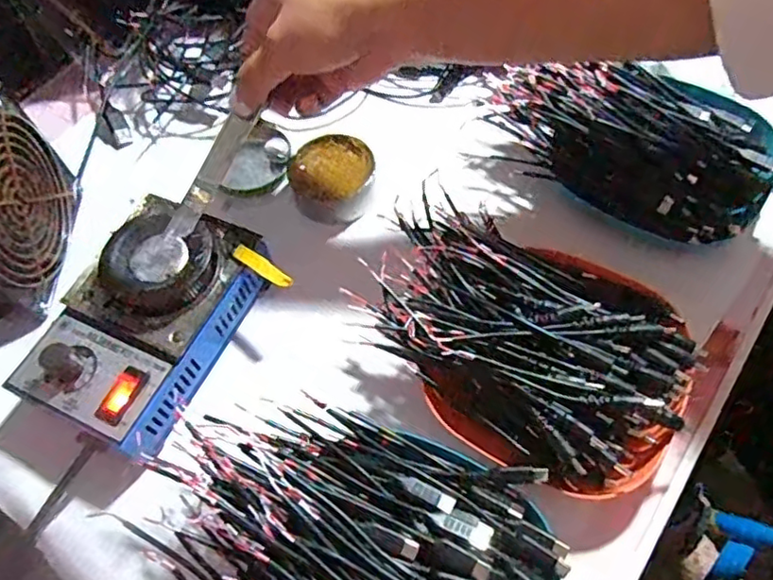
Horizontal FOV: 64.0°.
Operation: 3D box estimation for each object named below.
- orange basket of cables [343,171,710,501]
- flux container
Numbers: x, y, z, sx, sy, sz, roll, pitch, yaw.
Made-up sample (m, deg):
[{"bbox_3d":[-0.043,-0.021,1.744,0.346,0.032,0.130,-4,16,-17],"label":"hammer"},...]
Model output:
[{"bbox_3d":[0.075,0.027,0.366,0.193,0.059,0.133,33,68,19],"label":"orange basket of cables"},{"bbox_3d":[-0.040,-0.082,0.458,0.062,0.028,0.059,1,61,4],"label":"flux container"}]

